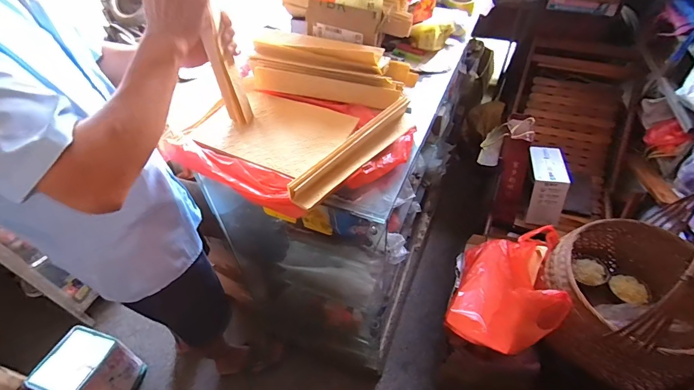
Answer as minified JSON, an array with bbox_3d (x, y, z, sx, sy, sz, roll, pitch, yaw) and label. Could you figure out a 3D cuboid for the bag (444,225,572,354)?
[{"bbox_3d":[0.477,0.250,1.068,0.252,0.233,0.368,18,50,19],"label":"bag"}]

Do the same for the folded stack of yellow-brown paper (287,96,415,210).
[{"bbox_3d":[0.024,-0.092,0.677,0.052,0.049,0.325,33,57,29],"label":"folded stack of yellow-brown paper"}]

